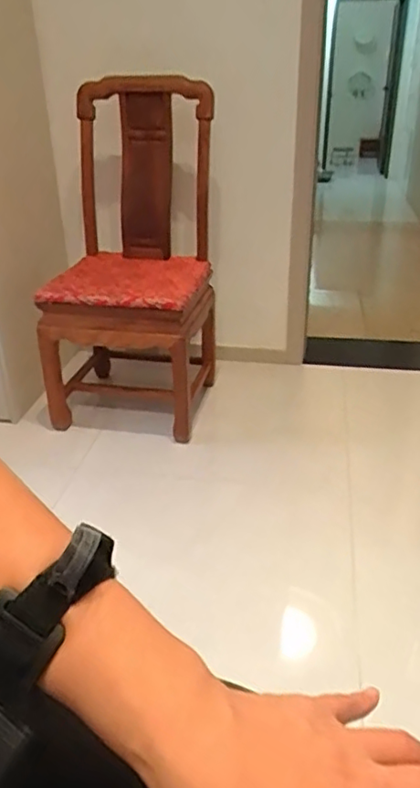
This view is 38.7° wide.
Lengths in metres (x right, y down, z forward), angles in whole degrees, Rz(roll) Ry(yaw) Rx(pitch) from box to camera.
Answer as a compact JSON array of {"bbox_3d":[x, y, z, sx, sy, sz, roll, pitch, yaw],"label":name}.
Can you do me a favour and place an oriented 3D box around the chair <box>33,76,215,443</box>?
[{"bbox_3d":[-0.240,-0.423,1.835,0.512,0.913,0.508,9,30,16],"label":"chair"}]

